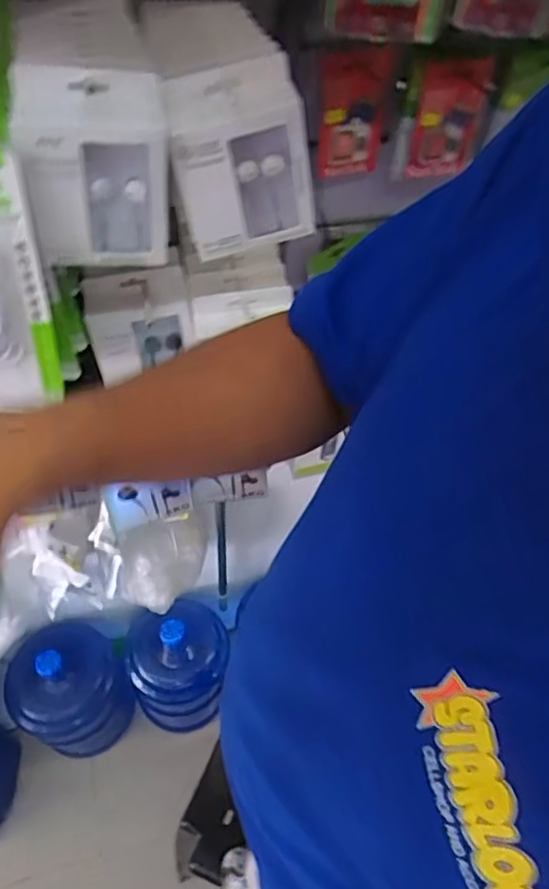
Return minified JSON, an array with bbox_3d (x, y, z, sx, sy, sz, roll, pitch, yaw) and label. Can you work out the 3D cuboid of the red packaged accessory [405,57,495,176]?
[{"bbox_3d":[0.195,-0.366,0.676,0.093,0.121,0.012,-17,55,-16],"label":"red packaged accessory"}]

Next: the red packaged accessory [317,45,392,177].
[{"bbox_3d":[0.086,-0.358,0.655,0.085,0.136,0.014,-19,56,-17],"label":"red packaged accessory"}]

